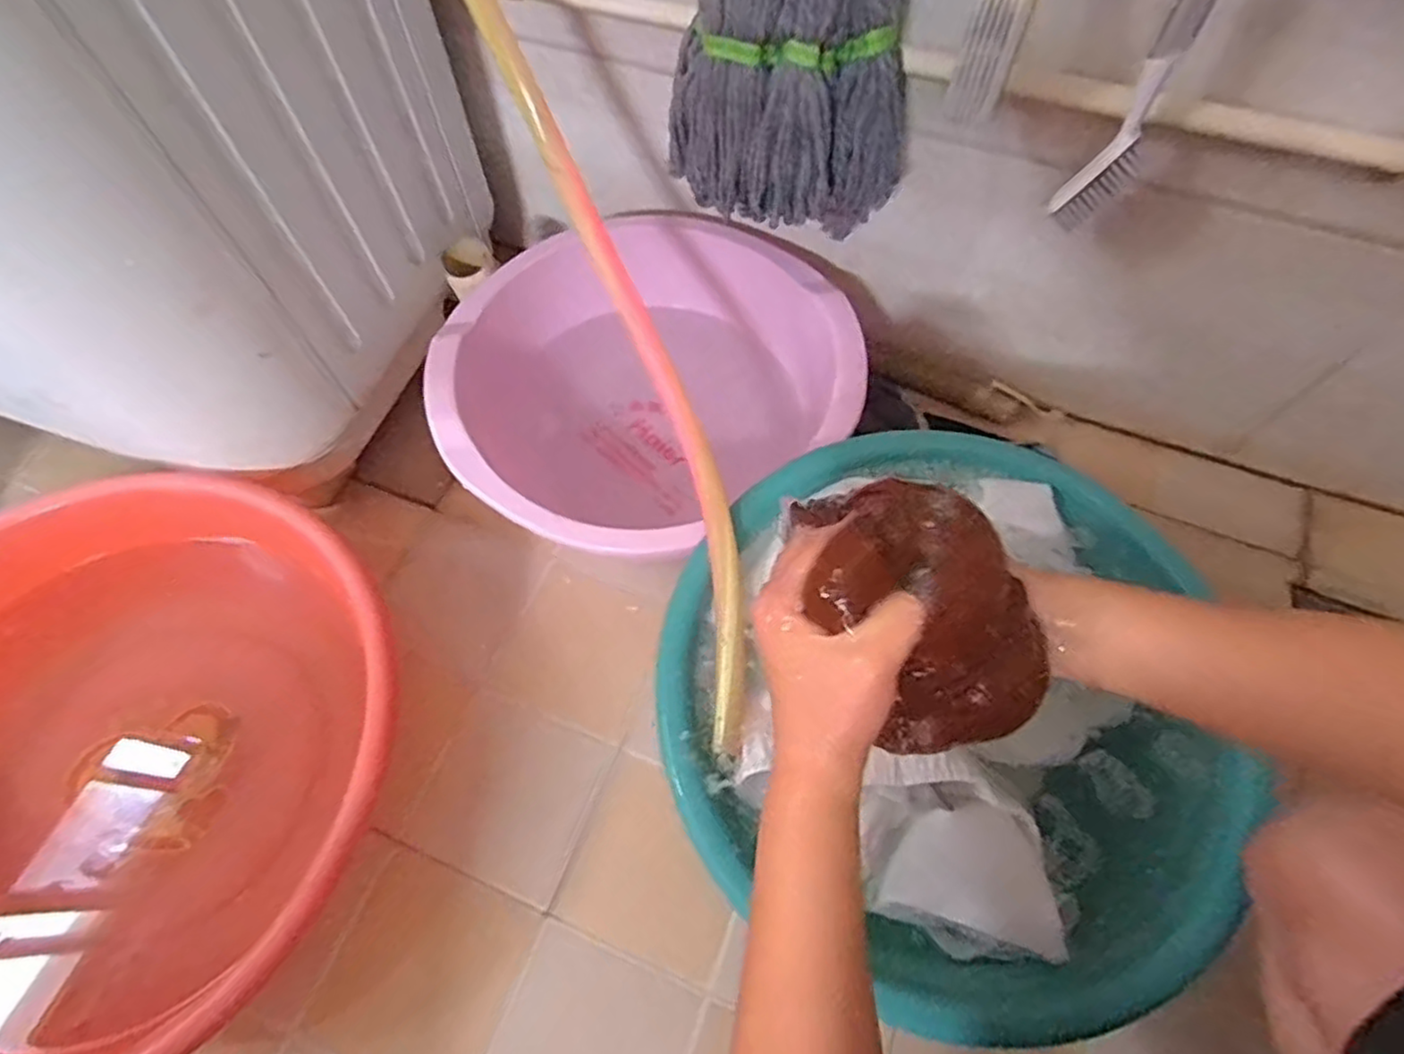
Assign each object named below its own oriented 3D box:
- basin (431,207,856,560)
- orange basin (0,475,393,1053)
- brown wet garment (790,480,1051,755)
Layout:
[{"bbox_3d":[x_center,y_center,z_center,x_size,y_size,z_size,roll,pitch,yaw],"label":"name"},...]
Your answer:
[{"bbox_3d":[-0.062,-0.132,0.716,0.378,0.161,0.354,0,65,0],"label":"basin"},{"bbox_3d":[-0.459,0.183,0.563,0.397,0.189,0.435,0,65,0],"label":"orange basin"},{"bbox_3d":[0.106,0.039,0.323,0.093,0.076,0.121,-33,69,-15],"label":"brown wet garment"}]

